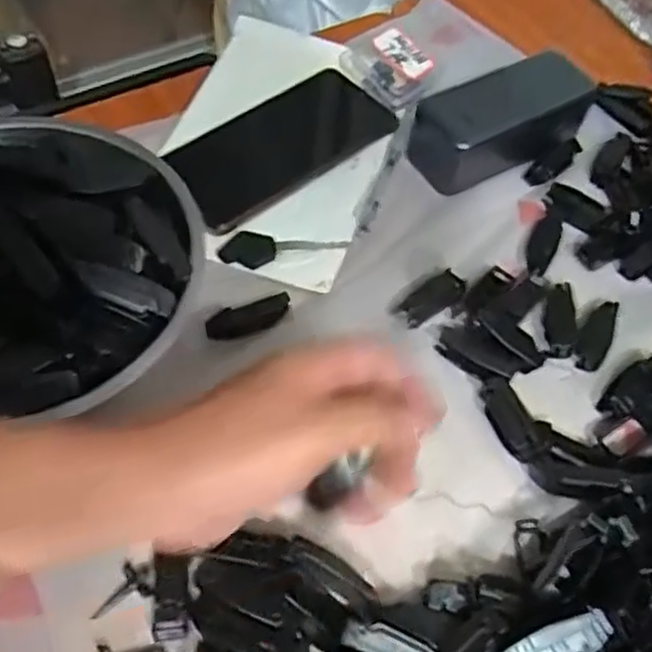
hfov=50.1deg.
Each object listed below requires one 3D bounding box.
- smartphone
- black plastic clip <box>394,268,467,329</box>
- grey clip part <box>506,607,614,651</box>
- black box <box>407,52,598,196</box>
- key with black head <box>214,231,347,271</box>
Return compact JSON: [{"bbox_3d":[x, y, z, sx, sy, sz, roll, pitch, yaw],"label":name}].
[{"bbox_3d":[-0.031,-0.128,0.495,0.158,0.014,0.077,-35,65,-23],"label":"smartphone"},{"bbox_3d":[0.065,-0.018,0.434,0.045,0.005,0.021,-34,65,-23],"label":"black plastic clip"},{"bbox_3d":[0.100,0.140,0.303,0.048,0.004,0.018,-29,61,7],"label":"grey clip part"},{"bbox_3d":[0.125,-0.148,0.492,0.129,0.050,0.060,-24,62,-18],"label":"black box"},{"bbox_3d":[-0.027,-0.052,0.448,0.082,0.008,0.025,-11,59,-11],"label":"key with black head"}]

